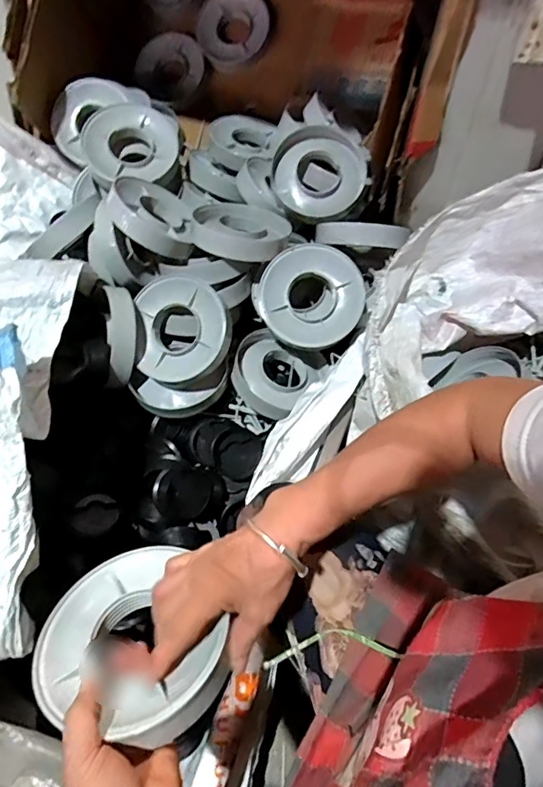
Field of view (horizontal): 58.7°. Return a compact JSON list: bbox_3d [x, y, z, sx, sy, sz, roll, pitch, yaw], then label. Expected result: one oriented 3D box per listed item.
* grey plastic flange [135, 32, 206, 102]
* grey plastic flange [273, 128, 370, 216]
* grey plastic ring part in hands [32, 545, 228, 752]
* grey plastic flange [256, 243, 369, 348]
[{"bbox_3d":[-0.227,-0.740,1.097,0.179,0.138,0.041,23,58,14],"label":"grey plastic flange"},{"bbox_3d":[0.081,-0.377,0.833,0.155,0.031,0.165,0,90,-4],"label":"grey plastic flange"},{"bbox_3d":[-0.114,0.207,0.406,0.156,0.043,0.154,-4,35,3],"label":"grey plastic ring part in hands"},{"bbox_3d":[0.060,-0.148,0.751,0.161,0.052,0.158,0,86,5],"label":"grey plastic flange"}]

